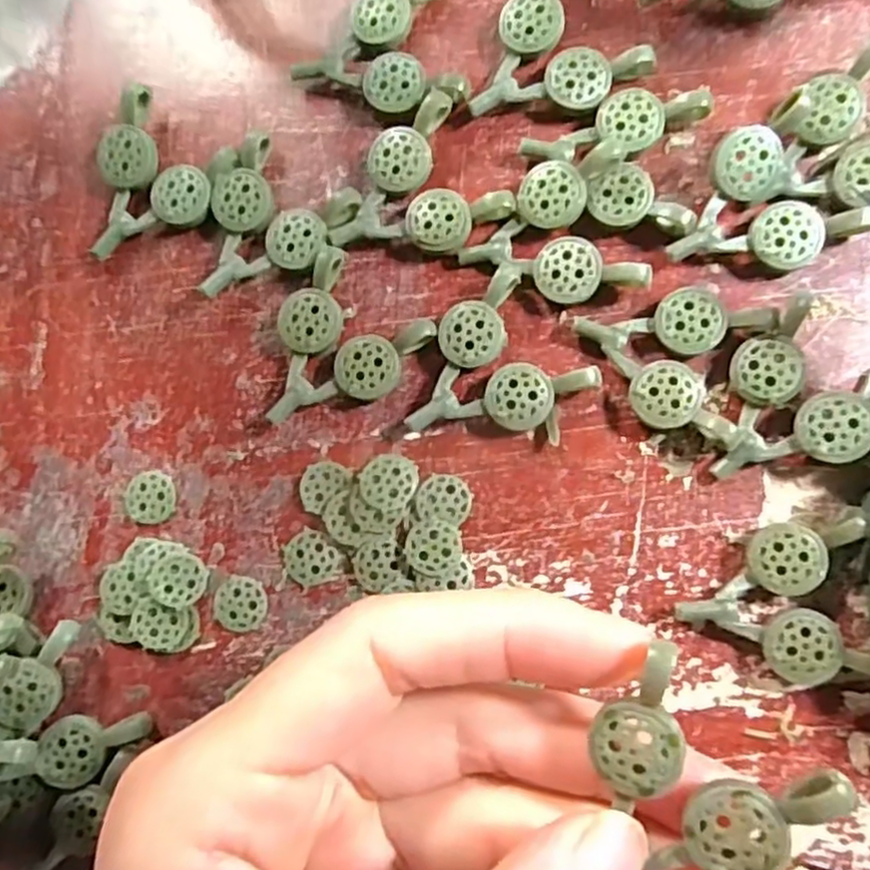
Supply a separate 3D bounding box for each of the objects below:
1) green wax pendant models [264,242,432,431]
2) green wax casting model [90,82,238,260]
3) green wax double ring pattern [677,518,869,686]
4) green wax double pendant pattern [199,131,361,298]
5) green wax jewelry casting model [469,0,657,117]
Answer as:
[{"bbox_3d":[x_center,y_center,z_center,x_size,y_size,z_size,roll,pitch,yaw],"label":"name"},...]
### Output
[{"bbox_3d":[-0.022,-0.018,0.153,0.030,0.007,0.036,39,91,9],"label":"green wax pendant models"},{"bbox_3d":[-0.066,-0.057,0.161,0.029,0.008,0.037,31,90,9],"label":"green wax casting model"},{"bbox_3d":[0.066,0.033,0.137,0.035,0.009,0.029,-9,84,6],"label":"green wax double ring pattern"},{"bbox_3d":[-0.038,-0.046,0.157,0.030,0.008,0.036,34,90,9],"label":"green wax double pendant pattern"},{"bbox_3d":[0.024,-0.082,0.154,0.036,0.008,0.030,-36,82,3],"label":"green wax jewelry casting model"}]

